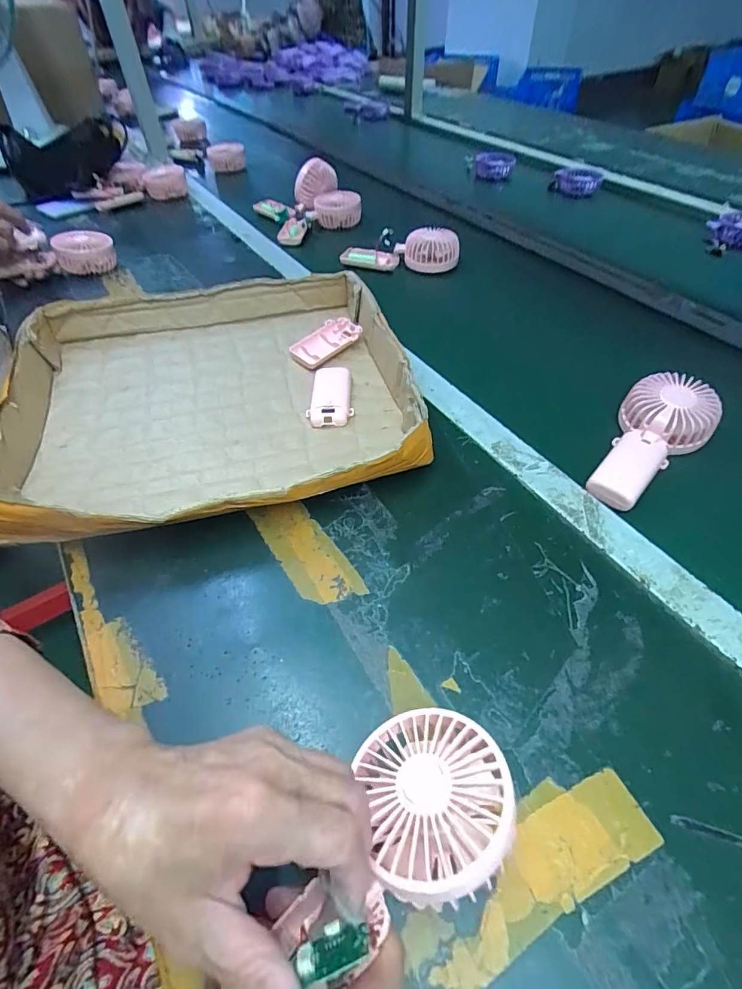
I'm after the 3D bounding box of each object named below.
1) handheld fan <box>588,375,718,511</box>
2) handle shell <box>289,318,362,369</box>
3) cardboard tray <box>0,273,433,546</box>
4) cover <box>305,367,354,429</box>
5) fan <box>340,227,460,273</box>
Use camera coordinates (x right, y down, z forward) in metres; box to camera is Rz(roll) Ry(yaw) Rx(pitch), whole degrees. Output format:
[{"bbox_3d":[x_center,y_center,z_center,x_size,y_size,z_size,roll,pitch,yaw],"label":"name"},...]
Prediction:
[{"bbox_3d":[0.277,-0.054,0.449,0.083,0.044,0.172,30,56,23],"label":"handheld fan"},{"bbox_3d":[-0.055,-0.192,0.574,0.049,0.013,0.088,33,58,26],"label":"handle shell"},{"bbox_3d":[-0.169,-0.121,0.503,0.391,0.062,0.385,-13,51,-11],"label":"cardboard tray"},{"bbox_3d":[-0.047,-0.113,0.520,0.049,0.015,0.096,-4,50,-2],"label":"cover"},{"bbox_3d":[0.049,-0.405,0.754,0.188,0.037,0.068,4,50,4],"label":"fan"}]

